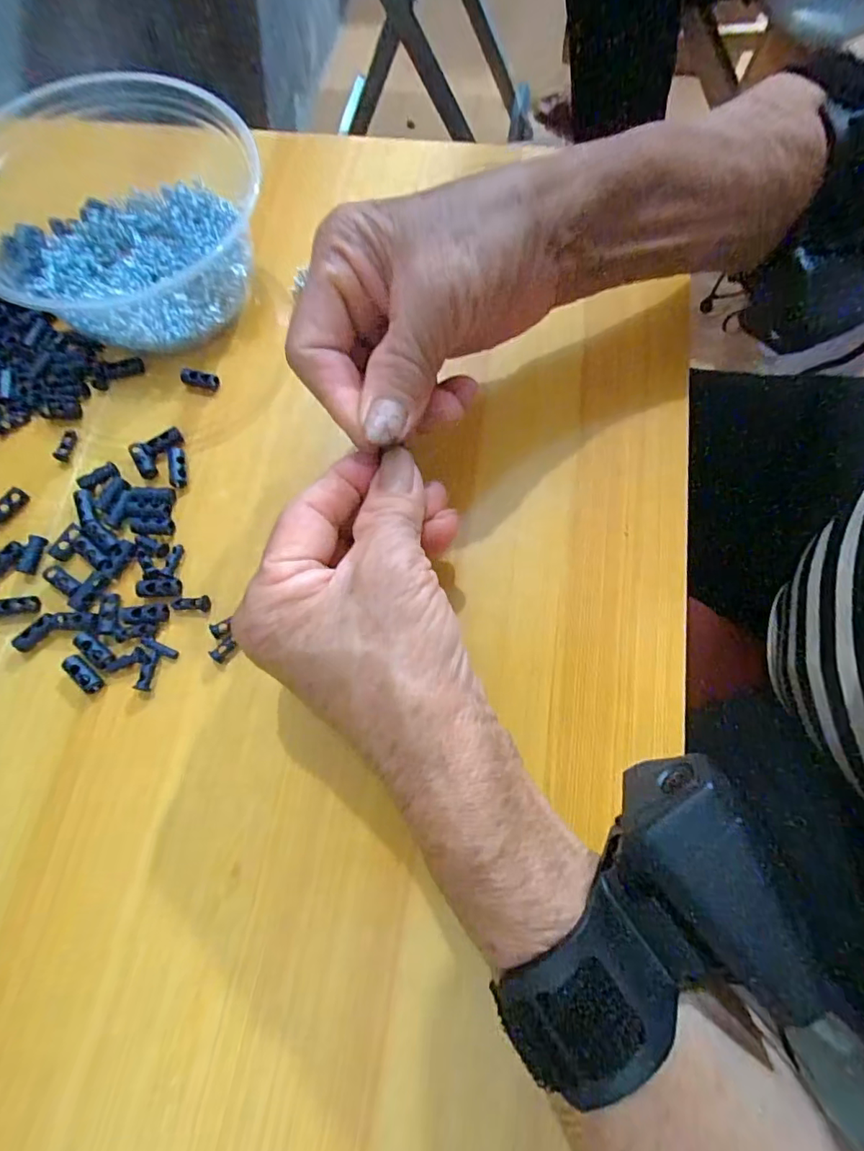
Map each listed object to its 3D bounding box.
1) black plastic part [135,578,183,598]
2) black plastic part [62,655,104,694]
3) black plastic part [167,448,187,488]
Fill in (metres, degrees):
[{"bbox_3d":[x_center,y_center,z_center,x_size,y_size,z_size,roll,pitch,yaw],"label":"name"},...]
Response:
[{"bbox_3d":[-0.124,0.006,0.230,0.019,0.004,0.008,-5,72,1],"label":"black plastic part"},{"bbox_3d":[-0.151,0.043,0.222,0.019,0.007,0.008,42,78,14],"label":"black plastic part"},{"bbox_3d":[-0.124,-0.053,0.248,0.008,0.005,0.019,-6,87,0],"label":"black plastic part"}]

